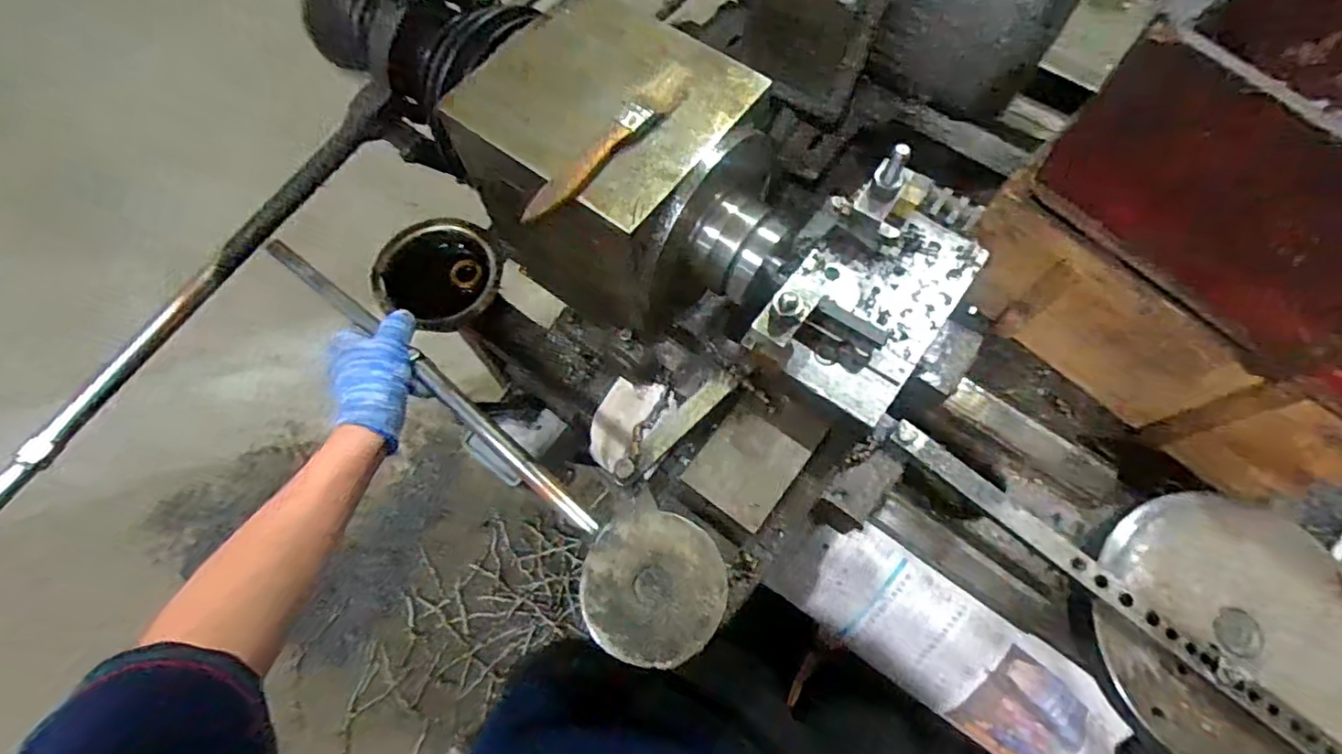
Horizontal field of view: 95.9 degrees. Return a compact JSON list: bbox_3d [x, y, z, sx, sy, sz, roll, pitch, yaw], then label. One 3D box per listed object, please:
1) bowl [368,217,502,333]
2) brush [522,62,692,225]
[{"bbox_3d":[-0.245,-0.110,0.660,0.127,0.074,0.140,34,72,14],"label":"bowl"},{"bbox_3d":[-0.037,-0.151,0.386,0.021,0.016,0.148,38,73,15],"label":"brush"}]

